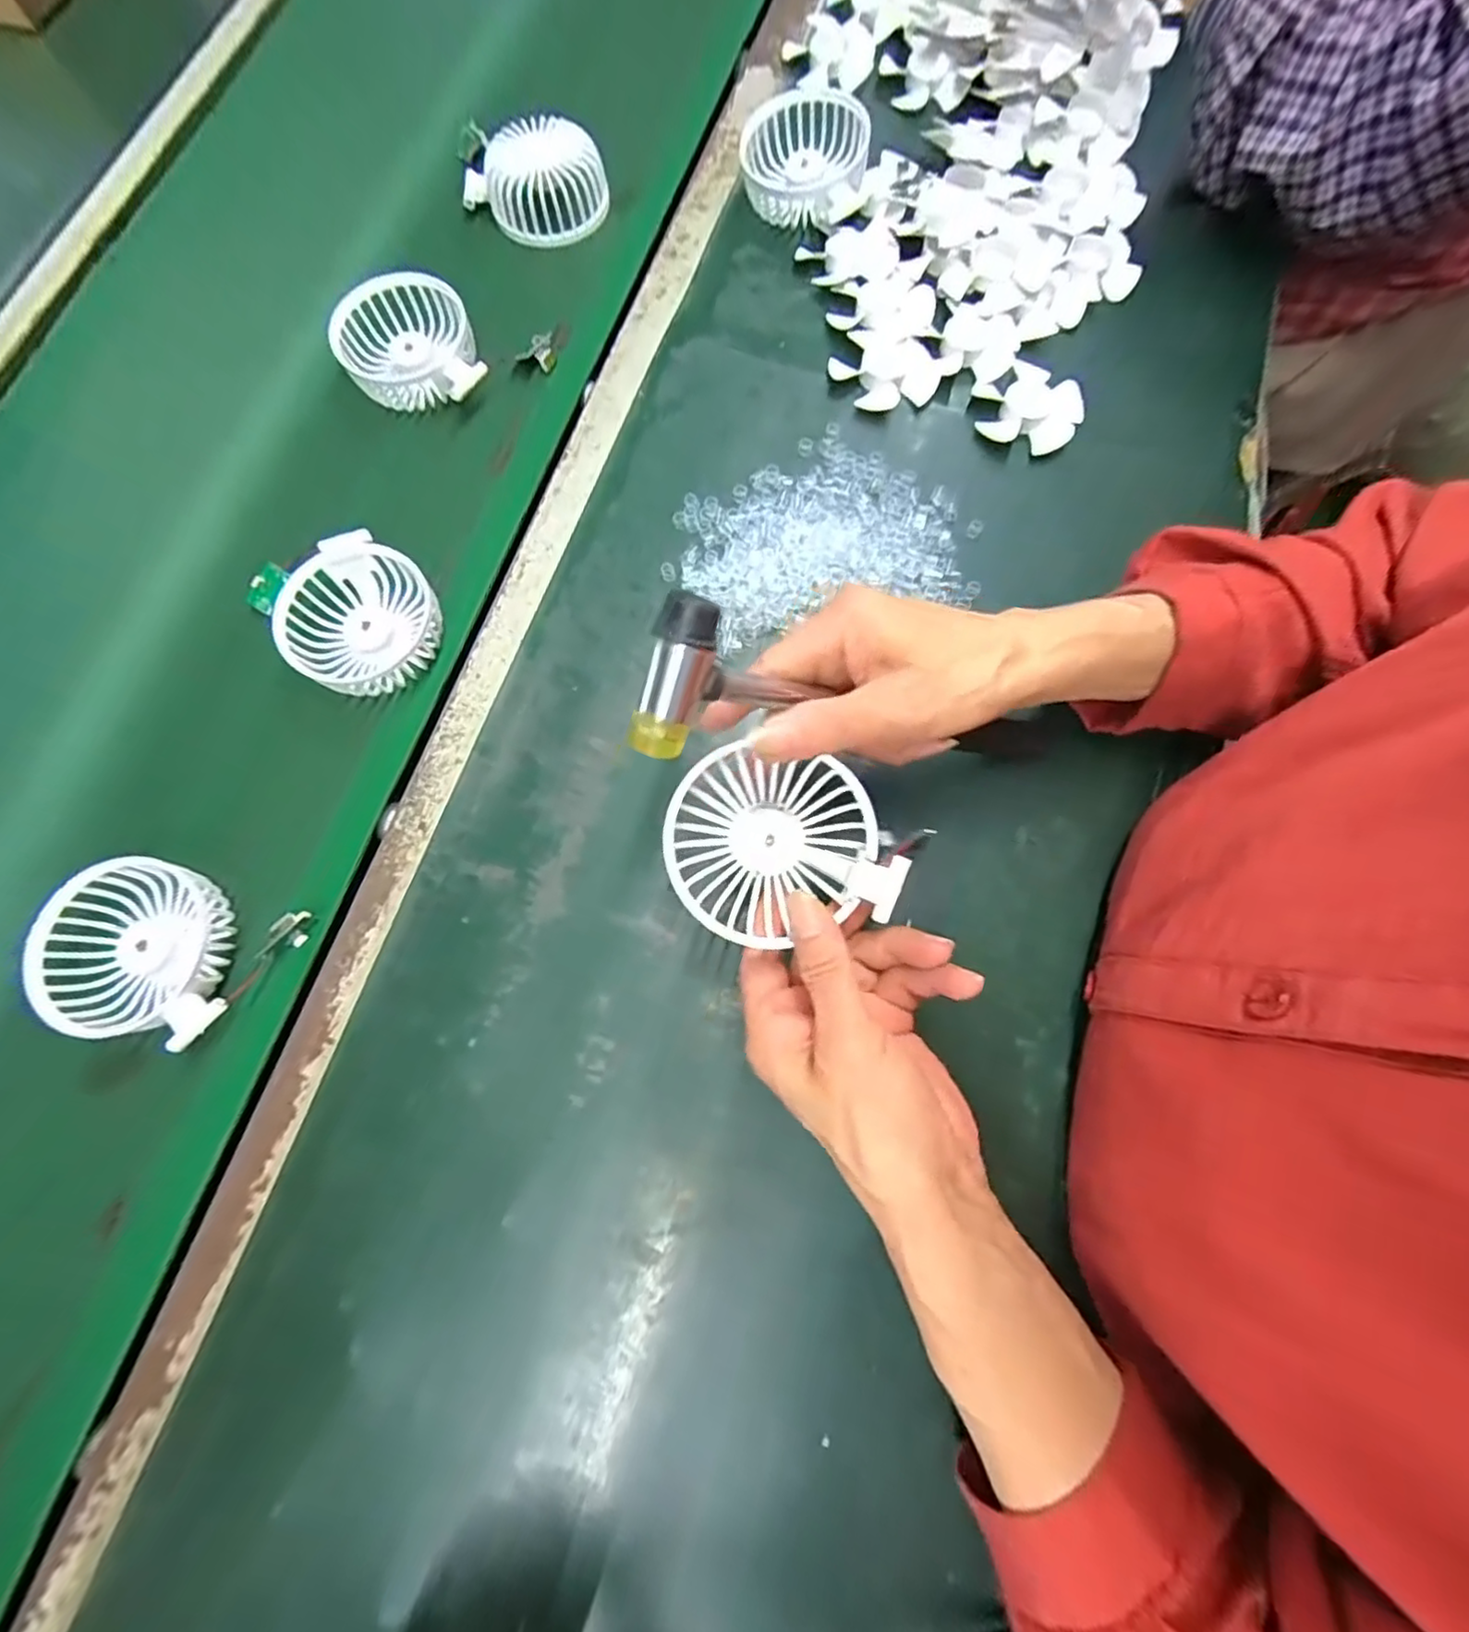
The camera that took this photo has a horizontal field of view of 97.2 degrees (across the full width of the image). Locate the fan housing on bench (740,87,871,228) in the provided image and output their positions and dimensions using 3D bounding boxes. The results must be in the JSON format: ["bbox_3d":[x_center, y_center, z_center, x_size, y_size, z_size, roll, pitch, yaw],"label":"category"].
[{"bbox_3d":[0.048,-0.473,0.468,0.092,0.036,0.090,12,77,3],"label":"fan housing on bench"}]

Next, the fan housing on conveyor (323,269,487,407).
[{"bbox_3d":[-0.219,-0.321,0.441,0.088,0.031,0.091,-10,77,-3],"label":"fan housing on conveyor"}]

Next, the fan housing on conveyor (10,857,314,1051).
[{"bbox_3d":[-0.304,0.072,0.340,0.112,0.023,0.087,23,77,5],"label":"fan housing on conveyor"}]

